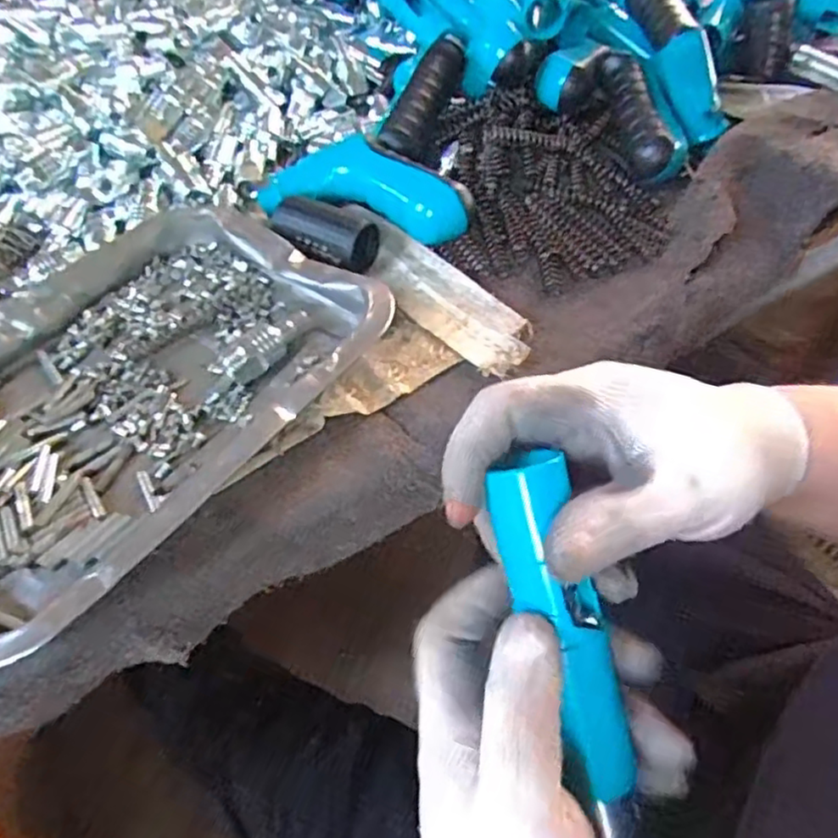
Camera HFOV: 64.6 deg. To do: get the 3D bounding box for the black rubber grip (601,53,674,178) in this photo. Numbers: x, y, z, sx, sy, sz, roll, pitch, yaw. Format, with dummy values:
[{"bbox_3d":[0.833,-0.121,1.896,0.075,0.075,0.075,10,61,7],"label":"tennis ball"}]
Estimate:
[{"bbox_3d":[0.149,-0.216,0.464,0.025,0.024,0.099,-8,67,-5],"label":"black rubber grip"}]

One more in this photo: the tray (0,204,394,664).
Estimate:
[{"bbox_3d":[-0.157,-0.022,0.338,0.200,0.033,0.242,33,59,22],"label":"tray"}]

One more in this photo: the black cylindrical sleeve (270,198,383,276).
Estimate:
[{"bbox_3d":[-0.058,-0.110,0.402,0.067,0.029,0.029,17,54,12],"label":"black cylindrical sleeve"}]

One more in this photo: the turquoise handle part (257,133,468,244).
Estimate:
[{"bbox_3d":[-0.031,-0.151,0.426,0.142,0.039,0.062,17,54,12],"label":"turquoise handle part"}]

